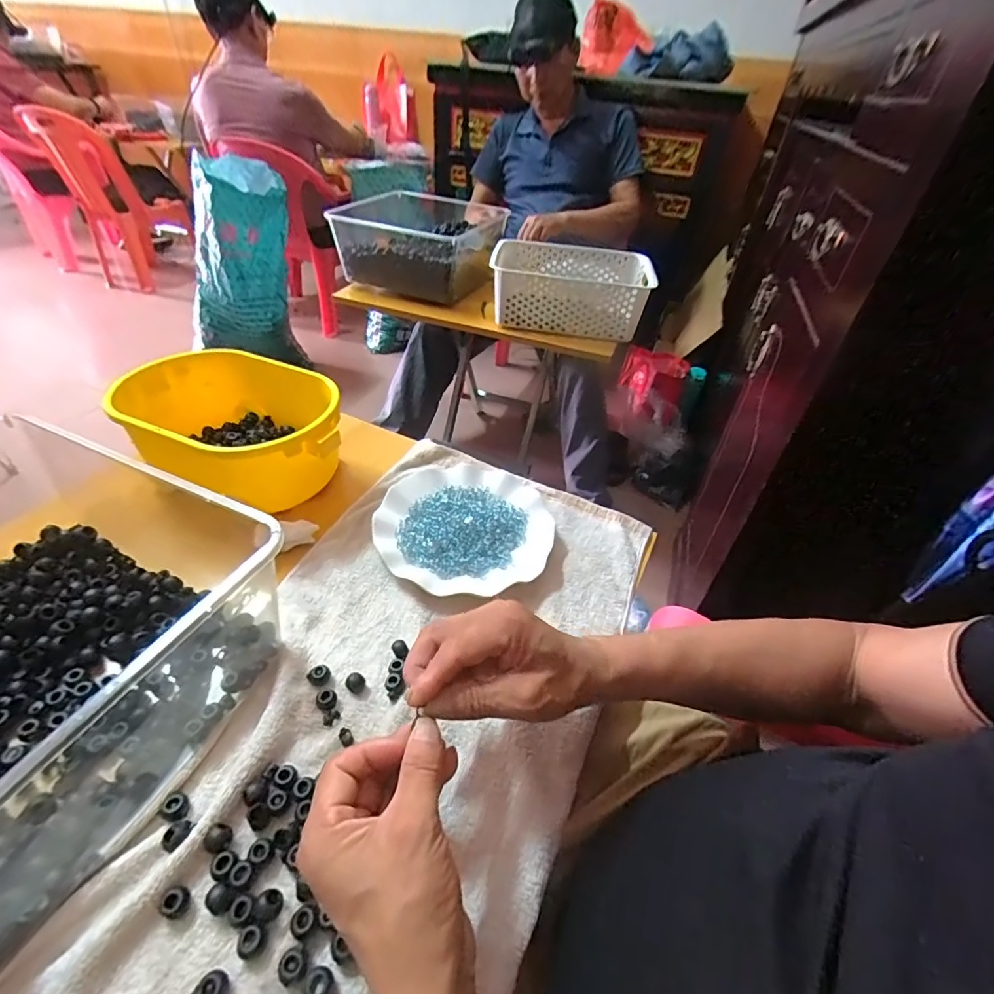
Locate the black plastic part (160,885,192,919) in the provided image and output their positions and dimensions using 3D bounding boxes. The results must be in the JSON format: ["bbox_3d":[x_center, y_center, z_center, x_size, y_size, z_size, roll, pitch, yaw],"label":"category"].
[{"bbox_3d":[-0.187,0.235,0.288,0.015,0.008,0.014,3,41,-3],"label":"black plastic part"}]

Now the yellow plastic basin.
[{"bbox_3d":[-0.287,-0.076,0.544,0.245,0.083,0.167,25,45,21],"label":"yellow plastic basin"}]

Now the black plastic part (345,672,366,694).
[{"bbox_3d":[-0.114,0.148,0.397,0.014,0.012,0.013,3,41,-3],"label":"black plastic part"}]

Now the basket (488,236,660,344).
[{"bbox_3d":[0.145,-0.422,0.998,0.305,0.106,0.223,10,41,6],"label":"basket"}]

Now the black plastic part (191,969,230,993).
[{"bbox_3d":[-0.153,0.262,0.263,0.017,0.006,0.016,3,41,-3],"label":"black plastic part"}]

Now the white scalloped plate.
[{"bbox_3d":[-0.032,0.027,0.526,0.181,0.023,0.175,3,41,-3],"label":"white scalloped plate"}]

